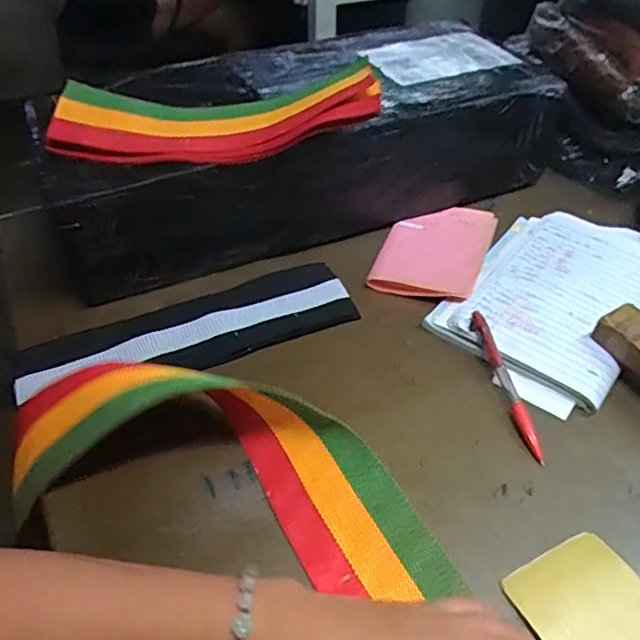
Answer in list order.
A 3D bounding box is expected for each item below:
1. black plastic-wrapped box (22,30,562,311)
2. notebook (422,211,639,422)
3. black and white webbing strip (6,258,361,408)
[{"bbox_3d":[-0.012,-0.182,0.593,0.496,0.125,0.180,-15,47,-13],"label":"black plastic-wrapped box"},{"bbox_3d":[0.215,-0.028,0.516,0.147,0.019,0.241,29,53,27],"label":"notebook"},{"bbox_3d":[-0.110,0.012,0.495,0.282,0.010,0.083,-19,52,-16],"label":"black and white webbing strip"}]

